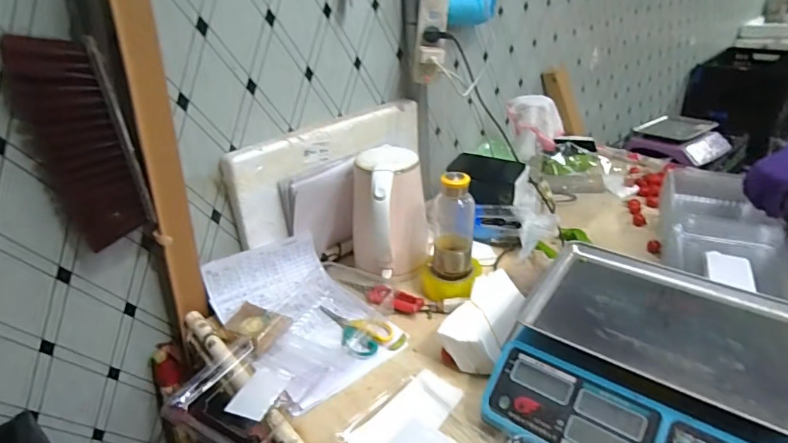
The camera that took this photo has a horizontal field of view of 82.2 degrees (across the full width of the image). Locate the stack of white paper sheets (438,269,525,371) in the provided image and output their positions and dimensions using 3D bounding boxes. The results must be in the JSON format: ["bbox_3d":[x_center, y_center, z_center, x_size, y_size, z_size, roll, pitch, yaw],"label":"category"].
[{"bbox_3d":[0.141,0.158,0.717,0.081,0.077,0.166,13,33,27],"label":"stack of white paper sheets"}]

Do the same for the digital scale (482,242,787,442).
[{"bbox_3d":[0.334,0.193,0.586,0.329,0.112,0.338,16,34,32],"label":"digital scale"}]

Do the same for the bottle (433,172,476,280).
[{"bbox_3d":[0.104,0.003,0.799,0.068,0.194,0.059,-3,29,1],"label":"bottle"}]

